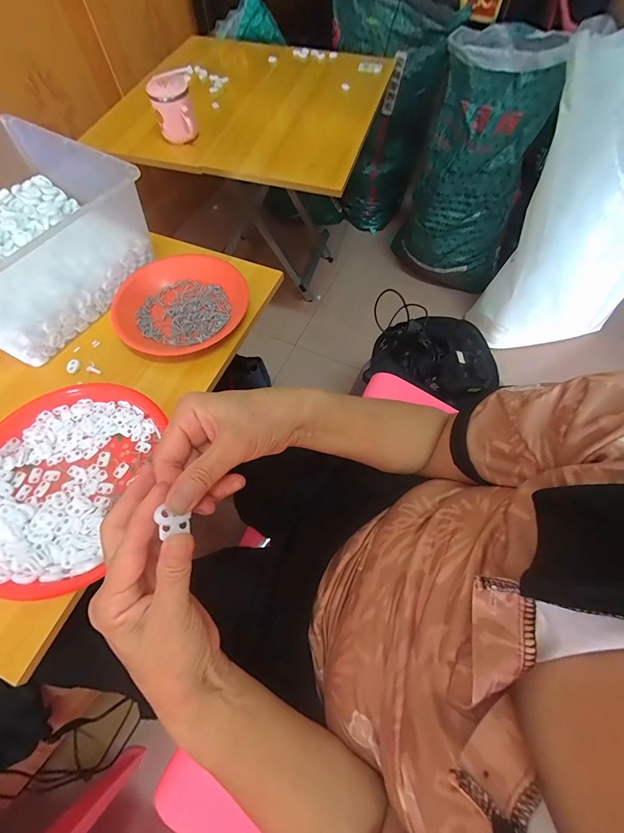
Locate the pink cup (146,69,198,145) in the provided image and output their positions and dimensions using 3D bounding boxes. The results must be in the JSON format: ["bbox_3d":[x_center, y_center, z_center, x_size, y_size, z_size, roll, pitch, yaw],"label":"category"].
[{"bbox_3d":[-0.279,-0.619,0.690,0.080,0.097,0.065,-13,66,-5],"label":"pink cup"}]

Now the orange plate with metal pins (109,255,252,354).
[{"bbox_3d":[-0.196,-0.168,0.512,0.189,0.033,0.175,0,65,0],"label":"orange plate with metal pins"}]

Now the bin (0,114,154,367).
[{"bbox_3d":[-0.419,-0.252,0.480,0.269,0.130,0.287,29,69,13],"label":"bin"}]

